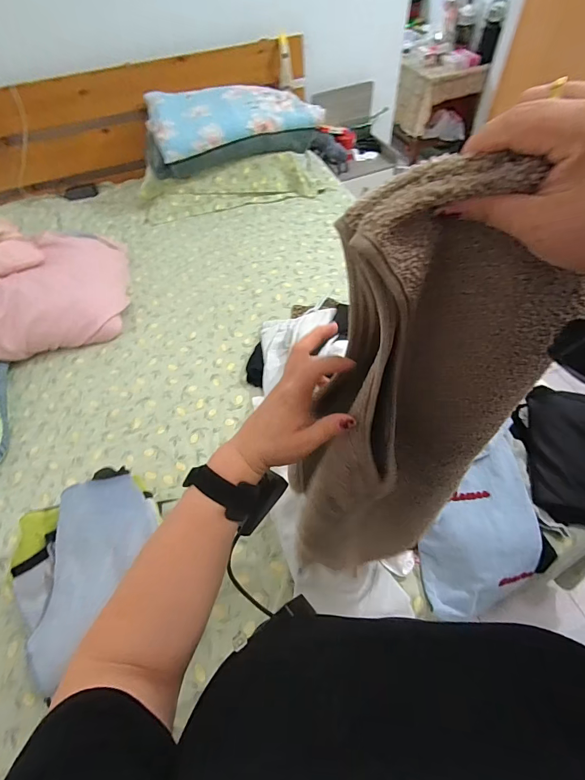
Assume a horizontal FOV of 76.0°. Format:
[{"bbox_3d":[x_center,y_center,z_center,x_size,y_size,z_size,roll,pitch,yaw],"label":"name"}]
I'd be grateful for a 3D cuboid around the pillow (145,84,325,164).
[{"bbox_3d":[-0.232,-1.087,1.463,0.631,0.124,0.297,-19,57,-10],"label":"pillow"}]

